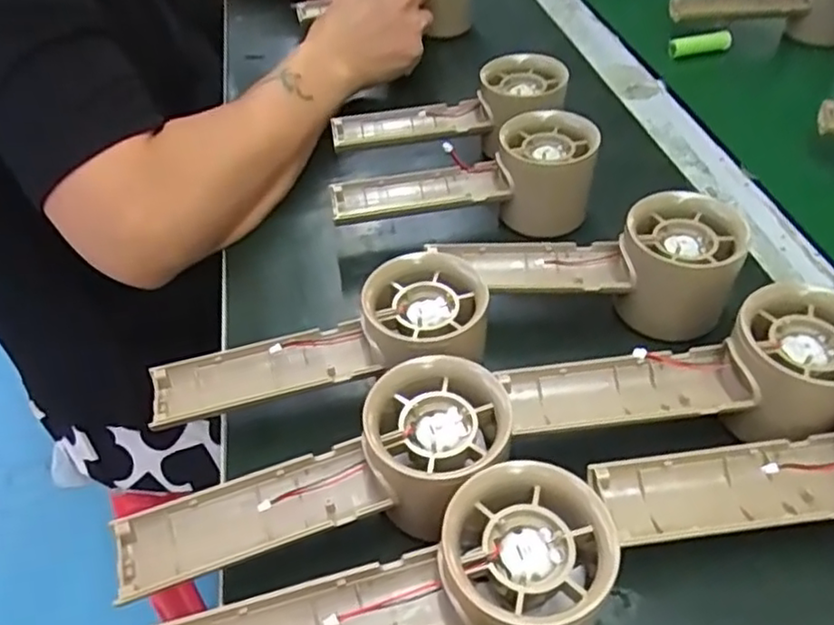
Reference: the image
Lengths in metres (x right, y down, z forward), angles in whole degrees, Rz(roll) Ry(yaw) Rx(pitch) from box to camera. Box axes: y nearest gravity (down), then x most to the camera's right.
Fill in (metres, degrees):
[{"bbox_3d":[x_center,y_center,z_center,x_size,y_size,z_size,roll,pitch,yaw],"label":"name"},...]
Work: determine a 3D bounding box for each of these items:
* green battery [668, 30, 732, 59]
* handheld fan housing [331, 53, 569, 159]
[{"bbox_3d":[0.237,-0.225,0.562,0.051,0.015,0.015,-12,47,-6],"label":"green battery"},{"bbox_3d":[0.020,-0.131,0.451,0.157,0.059,0.051,-3,46,1],"label":"handheld fan housing"}]

